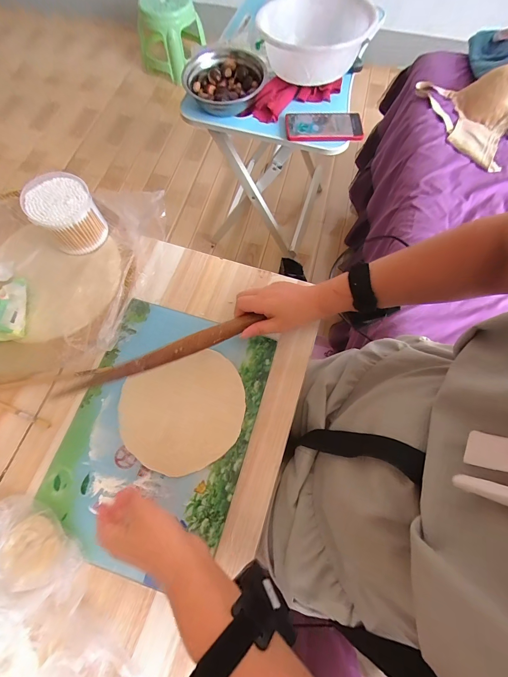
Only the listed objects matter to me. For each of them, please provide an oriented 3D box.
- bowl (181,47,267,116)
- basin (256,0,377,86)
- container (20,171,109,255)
[{"bbox_3d":[-0.070,-0.583,0.654,0.166,0.057,0.165,0,69,0],"label":"bowl"},{"bbox_3d":[0.137,-0.634,0.621,0.223,0.103,0.246,-4,69,-2],"label":"basin"},{"bbox_3d":[-0.299,-0.201,0.468,0.089,0.077,0.103,-35,73,-12],"label":"container"}]

